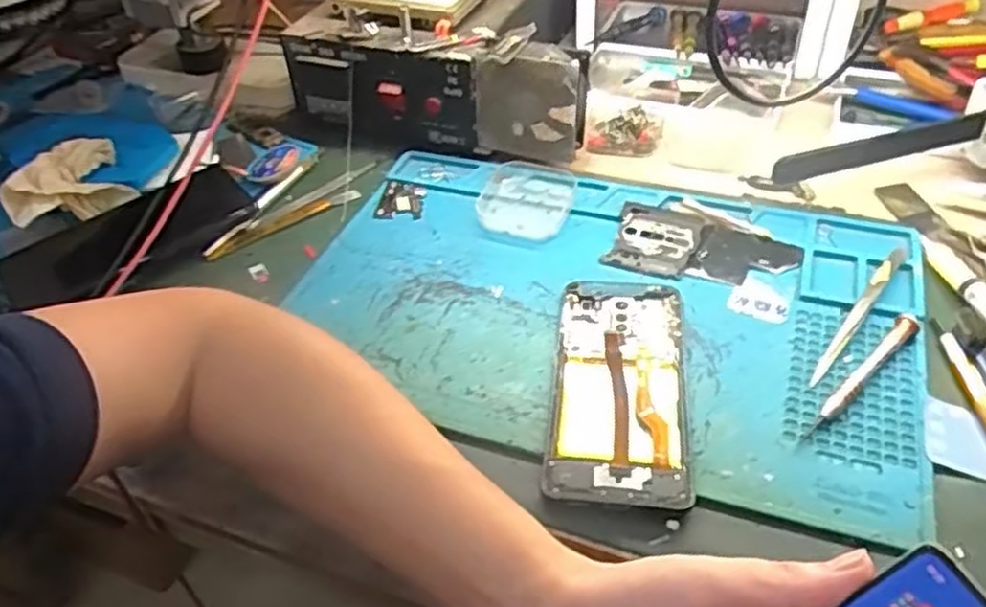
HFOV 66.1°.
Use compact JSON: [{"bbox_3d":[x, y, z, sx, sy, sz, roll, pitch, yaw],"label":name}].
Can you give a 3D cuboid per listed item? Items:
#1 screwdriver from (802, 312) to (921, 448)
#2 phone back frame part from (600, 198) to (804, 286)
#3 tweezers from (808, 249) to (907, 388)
[{"bbox_3d":[0.201,0.039,0.412,0.115,0.005,0.011,-34,51,-29],"label":"screwdriver"},{"bbox_3d":[0.142,-0.041,0.509,0.117,0.004,0.081,13,45,17],"label":"phone back frame part"},{"bbox_3d":[0.216,0.003,0.449,0.010,0.006,0.133,29,52,30],"label":"tweezers"}]

